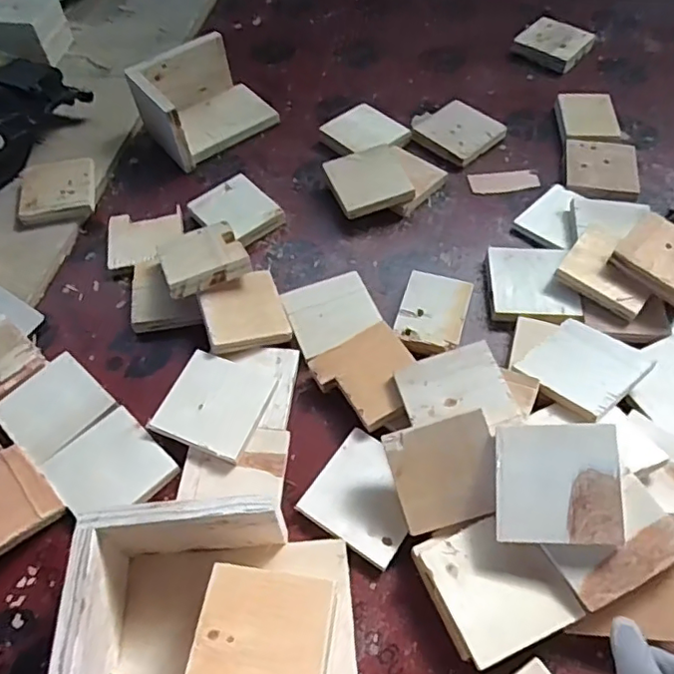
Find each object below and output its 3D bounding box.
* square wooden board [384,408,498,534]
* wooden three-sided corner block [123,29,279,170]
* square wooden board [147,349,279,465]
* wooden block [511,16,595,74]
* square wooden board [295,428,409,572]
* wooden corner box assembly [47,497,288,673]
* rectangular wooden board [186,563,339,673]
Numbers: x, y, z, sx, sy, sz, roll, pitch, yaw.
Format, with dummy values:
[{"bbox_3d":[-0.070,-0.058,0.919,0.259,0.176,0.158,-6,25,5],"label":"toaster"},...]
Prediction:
[{"bbox_3d":[0.089,0.110,0.481,0.084,0.007,0.082,-17,81,3],"label":"square wooden board"},{"bbox_3d":[-0.180,-0.323,0.799,0.156,0.086,0.130,-34,62,-20],"label":"wooden three-sided corner block"},{"bbox_3d":[-0.114,0.061,0.554,0.091,0.011,0.093,16,59,15],"label":"square wooden board"},{"bbox_3d":[0.323,-0.441,0.888,0.094,0.022,0.091,38,66,25],"label":"wooden block"},{"bbox_3d":[0.027,0.135,0.509,0.088,0.013,0.090,28,63,21],"label":"square wooden board"},{"bbox_3d":[-0.112,0.187,0.431,0.144,0.084,0.118,-7,56,-4],"label":"wooden corner box assembly"},{"bbox_3d":[-0.049,0.202,0.390,0.088,0.010,0.089,8,55,5],"label":"rectangular wooden board"}]

